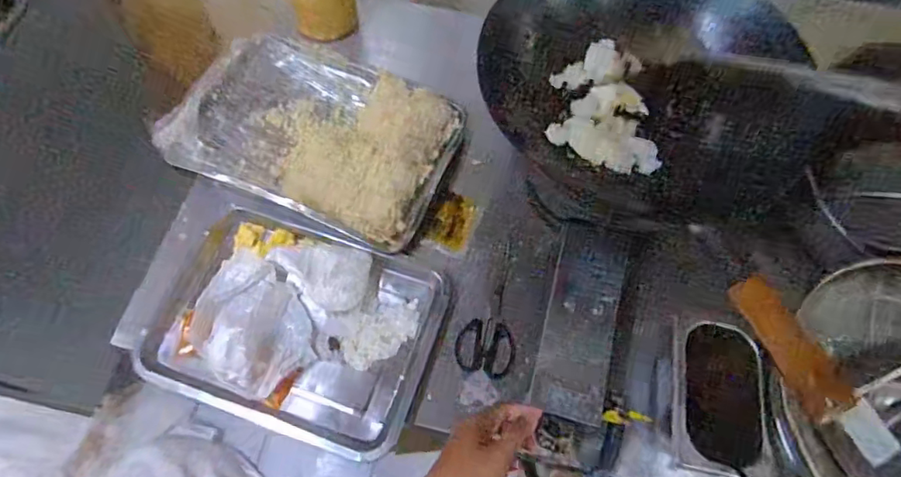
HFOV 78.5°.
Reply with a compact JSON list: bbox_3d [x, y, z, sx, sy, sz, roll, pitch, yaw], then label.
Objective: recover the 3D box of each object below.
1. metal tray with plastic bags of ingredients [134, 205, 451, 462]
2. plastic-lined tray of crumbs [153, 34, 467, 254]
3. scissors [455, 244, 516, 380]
[{"bbox_3d":[-0.200,0.103,0.703,0.357,0.058,0.257,16,66,7],"label":"metal tray with plastic bags of ingredients"},{"bbox_3d":[-0.195,-0.166,0.823,0.394,0.060,0.285,21,66,10],"label":"plastic-lined tray of crumbs"},{"bbox_3d":[0.060,0.096,0.739,0.074,0.008,0.172,13,65,6],"label":"scissors"}]

